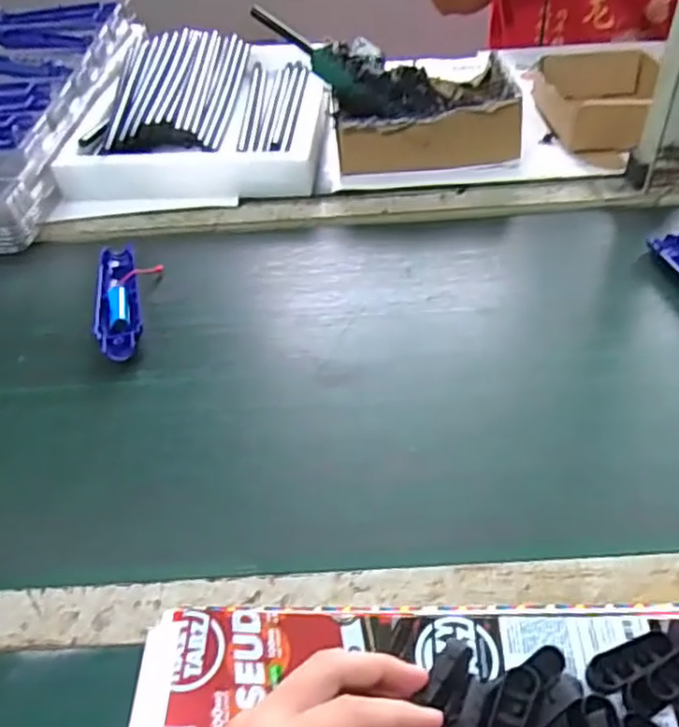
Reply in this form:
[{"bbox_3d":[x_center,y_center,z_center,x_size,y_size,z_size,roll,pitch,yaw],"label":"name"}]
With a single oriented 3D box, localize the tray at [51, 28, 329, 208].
[{"bbox_3d":[-0.163,-0.318,0.845,0.301,0.085,0.387,-1,43,1],"label":"tray"}]

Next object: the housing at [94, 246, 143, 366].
[{"bbox_3d":[-0.204,-0.058,0.609,0.039,0.020,0.168,-15,42,-9],"label":"housing"}]

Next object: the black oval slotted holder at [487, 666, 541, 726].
[{"bbox_3d":[0.079,0.162,0.304,0.017,0.007,0.048,17,47,26],"label":"black oval slotted holder"}]

